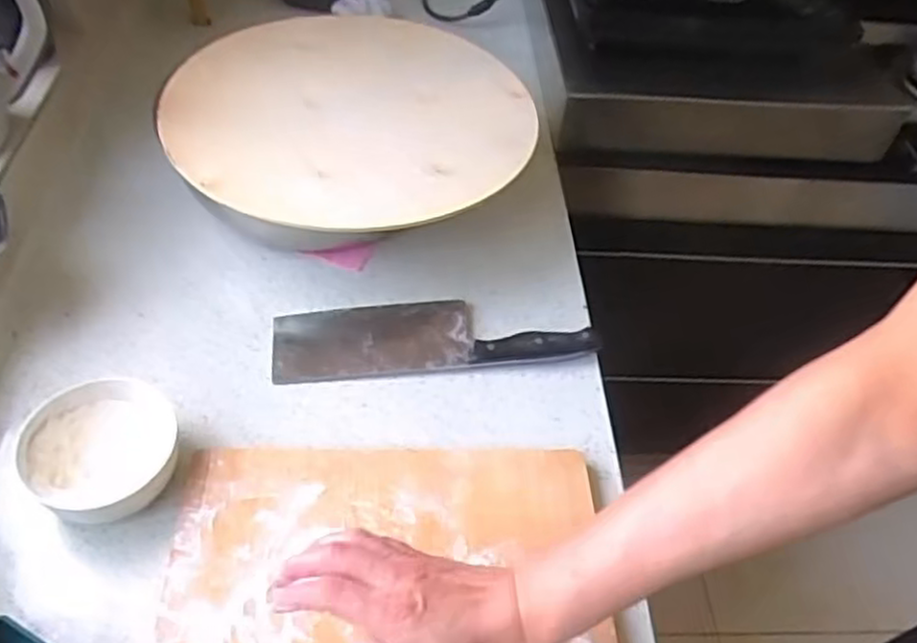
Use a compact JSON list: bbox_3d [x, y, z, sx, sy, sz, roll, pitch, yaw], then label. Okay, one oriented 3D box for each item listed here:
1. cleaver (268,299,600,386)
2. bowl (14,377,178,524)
[{"bbox_3d":[-0.024,0.009,0.701,0.286,0.022,0.081,-3,48,-7],"label":"cleaver"},{"bbox_3d":[-0.269,0.097,0.575,0.107,0.046,0.094,-21,55,-24],"label":"bowl"}]

